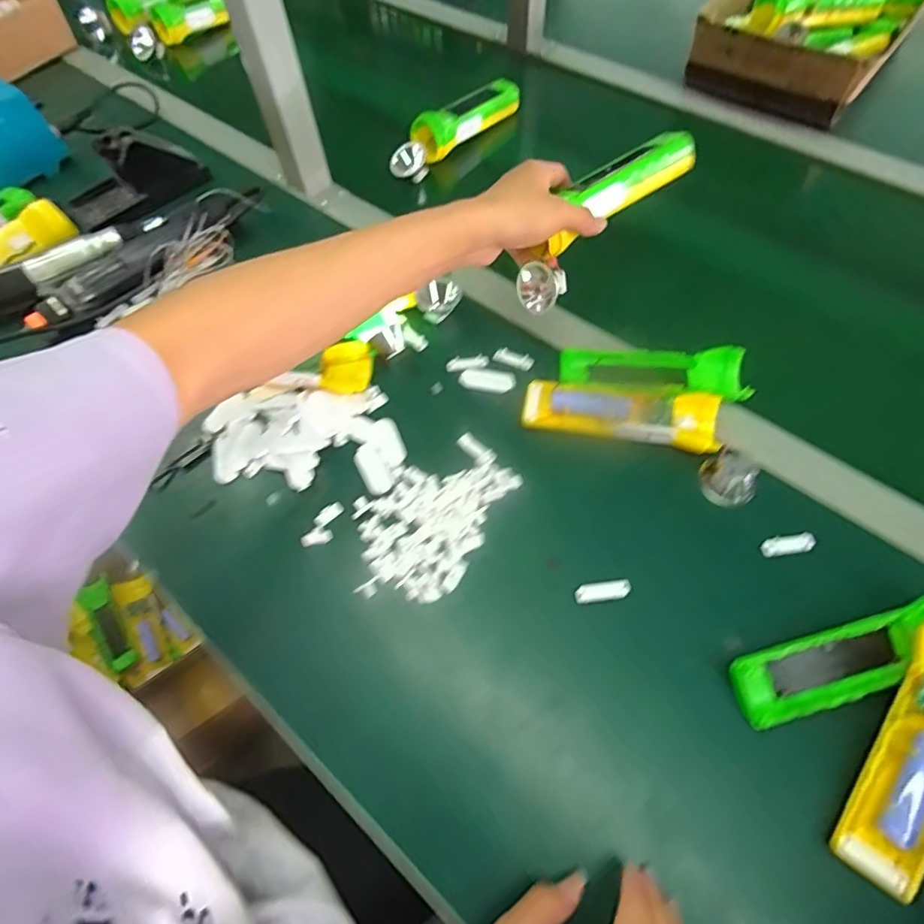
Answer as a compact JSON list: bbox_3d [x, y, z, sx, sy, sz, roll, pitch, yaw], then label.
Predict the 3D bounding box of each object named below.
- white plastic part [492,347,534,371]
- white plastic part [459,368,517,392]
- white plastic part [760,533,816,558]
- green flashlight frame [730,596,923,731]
[{"bbox_3d":[0.050,-0.100,0.504,0.038,0.007,0.013,17,63,12],"label":"white plastic part"},{"bbox_3d":[0.024,-0.078,0.493,0.051,0.005,0.021,7,62,7],"label":"white plastic part"},{"bbox_3d":[0.252,0.064,0.404,0.039,0.004,0.014,-7,61,-1],"label":"white plastic part"},{"bbox_3d":[0.257,0.130,0.345,0.156,0.031,0.042,-16,62,-6],"label":"green flashlight frame"}]

